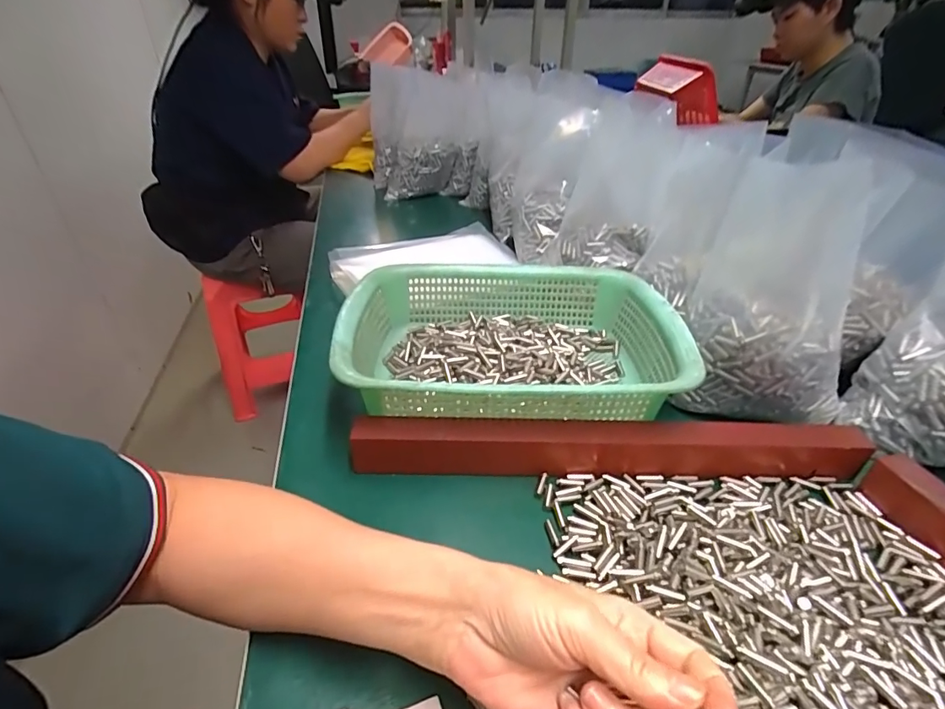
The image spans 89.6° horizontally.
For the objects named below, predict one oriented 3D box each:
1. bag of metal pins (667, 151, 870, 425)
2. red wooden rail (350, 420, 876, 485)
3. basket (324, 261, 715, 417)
[{"bbox_3d":[0.257,-0.048,0.405,0.129,0.182,0.120,12,37,15],"label":"bag of metal pins"},{"bbox_3d":[0.106,0.072,0.373,0.390,0.044,0.030,0,36,-1],"label":"red wooden rail"},{"bbox_3d":[0.033,-0.017,0.446,0.285,0.067,0.214,-1,36,-3],"label":"basket"}]

